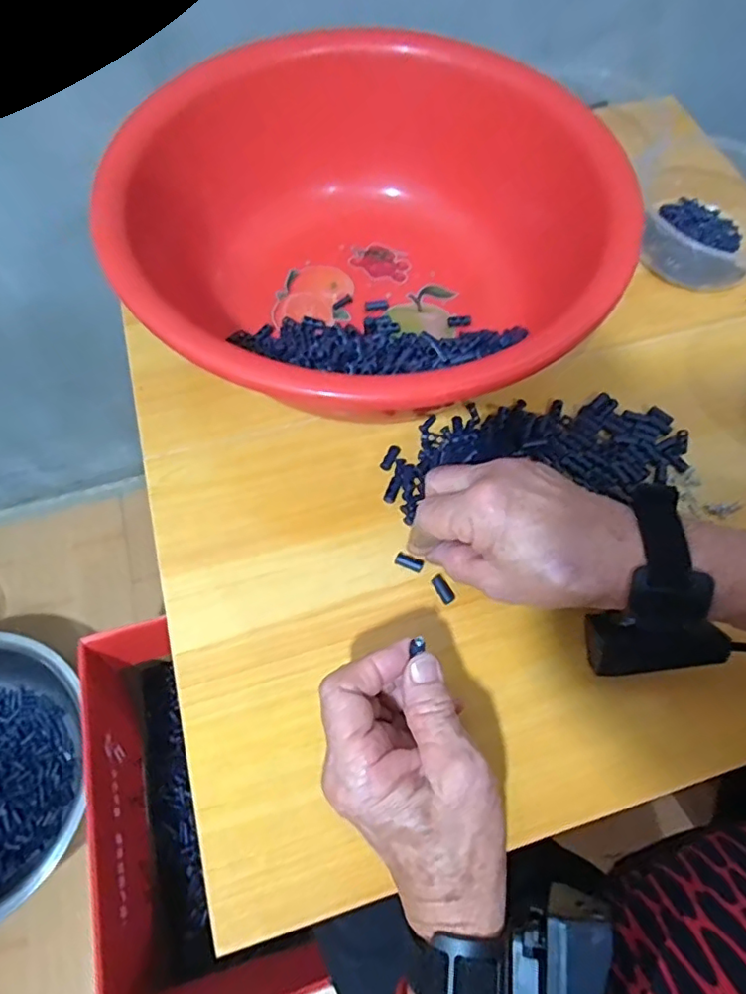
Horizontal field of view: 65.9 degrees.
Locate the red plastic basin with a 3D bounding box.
[{"bbox_3d":[-0.007,-0.185,0.426,0.320,0.120,0.322,0,66,0],"label":"red plastic basin"}]

